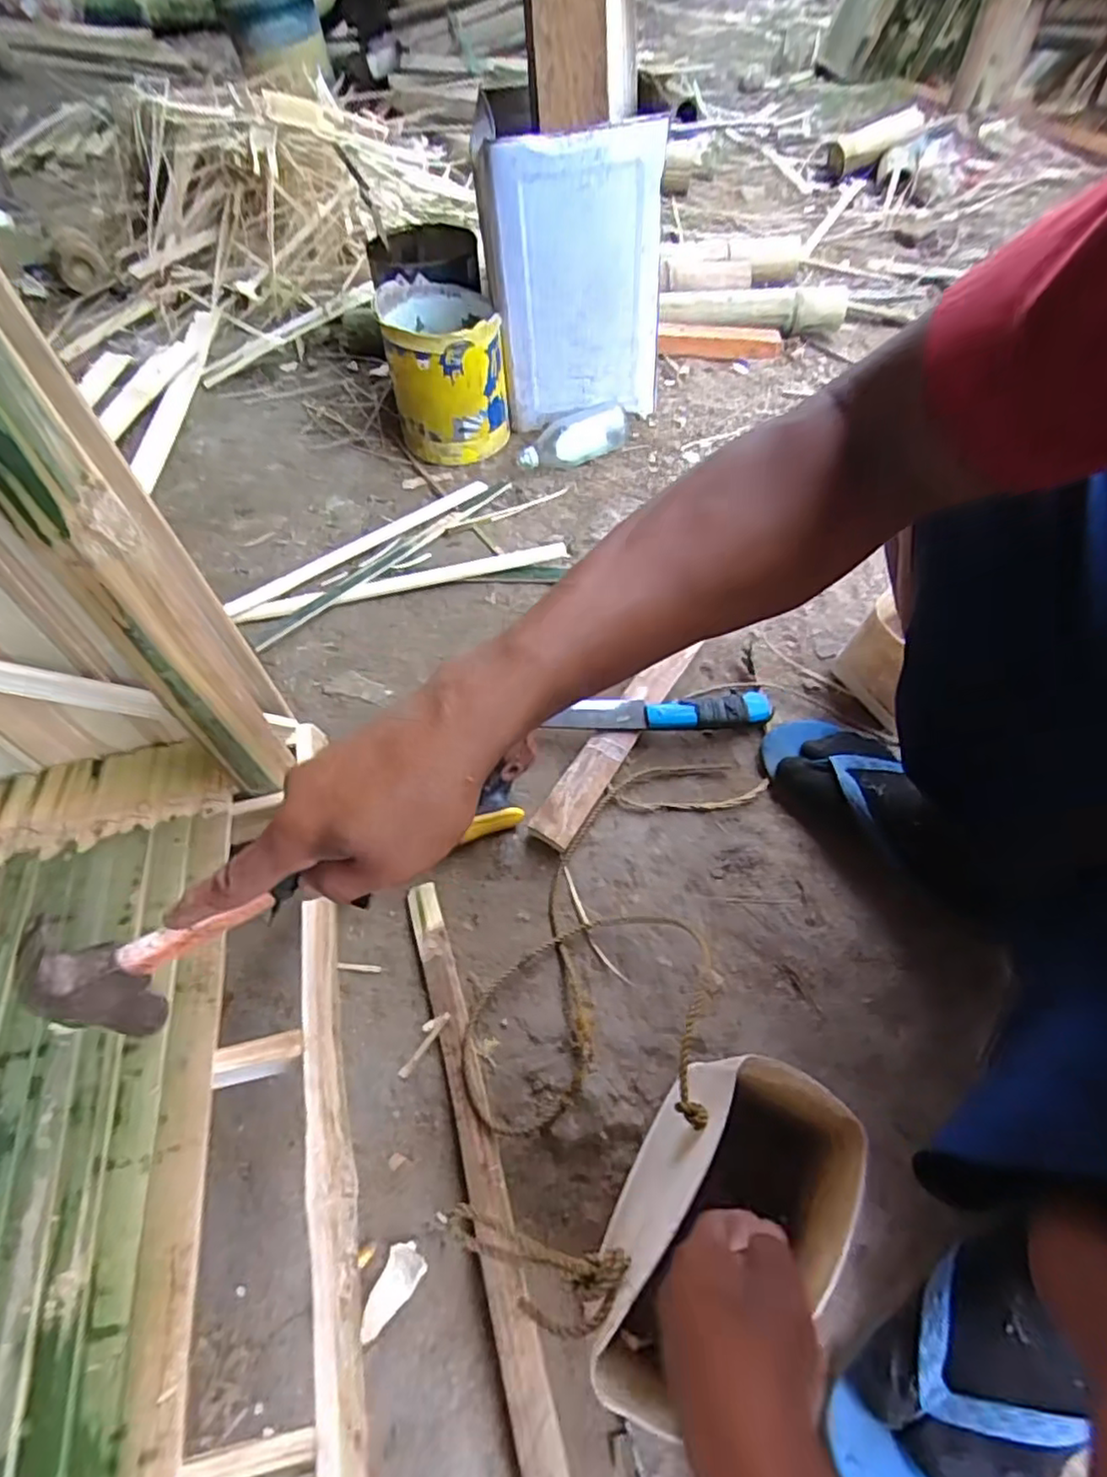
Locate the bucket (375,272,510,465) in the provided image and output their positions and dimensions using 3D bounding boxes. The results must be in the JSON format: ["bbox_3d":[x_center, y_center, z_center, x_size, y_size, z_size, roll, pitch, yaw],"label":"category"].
[{"bbox_3d":[-0.154,-0.531,0.964,0.159,0.188,0.165,-10,56,-3],"label":"bucket"}]

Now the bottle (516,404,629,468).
[{"bbox_3d":[0.025,-0.440,0.975,0.180,0.053,0.073,-34,61,-18],"label":"bottle"}]

